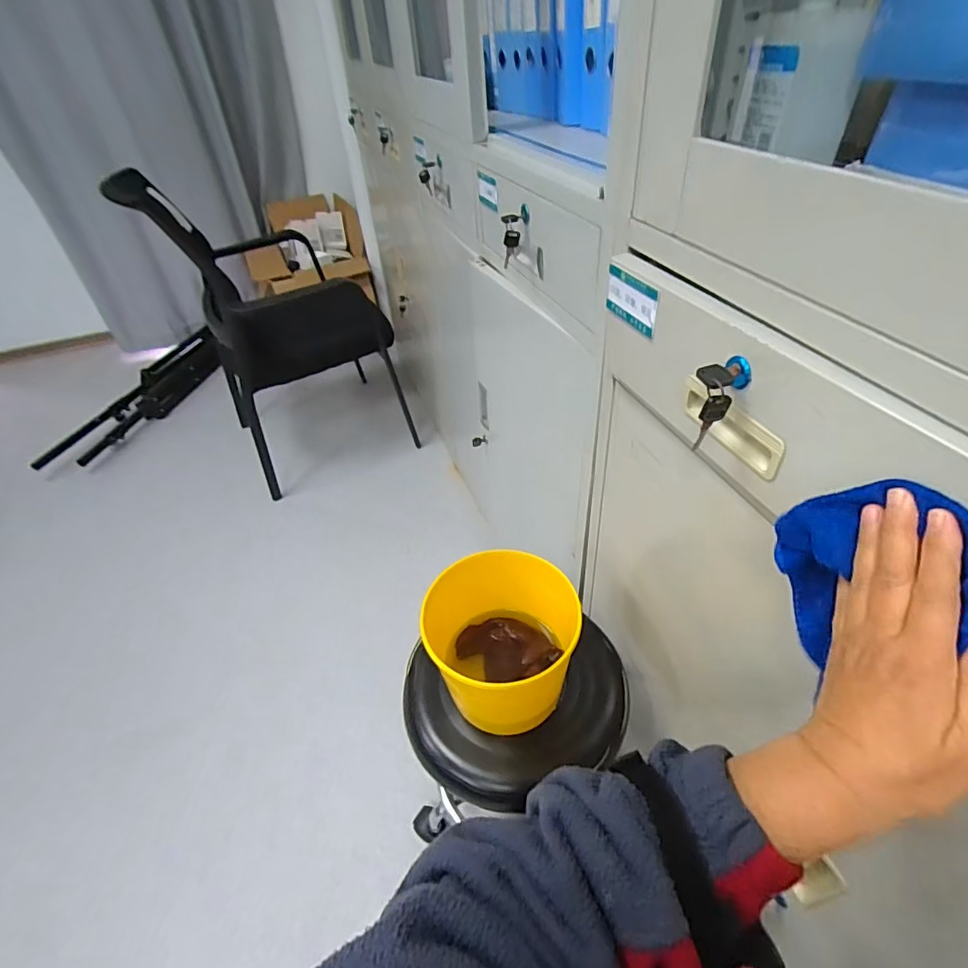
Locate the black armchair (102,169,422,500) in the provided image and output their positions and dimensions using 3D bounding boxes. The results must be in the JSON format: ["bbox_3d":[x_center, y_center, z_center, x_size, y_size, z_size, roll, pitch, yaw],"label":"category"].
[{"bbox_3d":[-0.647,-0.507,1.626,0.556,0.844,0.587,-29,48,-24],"label":"black armchair"}]

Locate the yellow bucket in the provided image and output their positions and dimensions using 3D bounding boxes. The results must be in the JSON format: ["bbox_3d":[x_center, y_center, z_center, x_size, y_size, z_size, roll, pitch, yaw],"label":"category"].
[{"bbox_3d":[0.023,0.208,0.669,0.168,0.163,0.167,-3,43,2],"label":"yellow bucket"}]

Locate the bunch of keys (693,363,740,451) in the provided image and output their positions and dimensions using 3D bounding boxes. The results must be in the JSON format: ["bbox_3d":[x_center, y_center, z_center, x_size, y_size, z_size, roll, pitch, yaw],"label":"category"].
[{"bbox_3d":[0.169,-0.059,0.380,0.027,0.057,0.027,18,48,23],"label":"bunch of keys"}]

